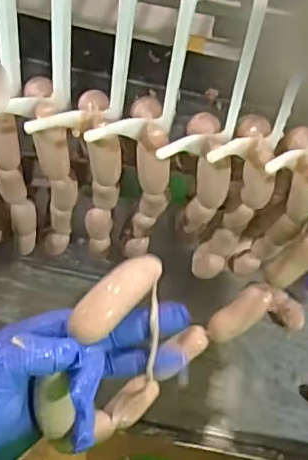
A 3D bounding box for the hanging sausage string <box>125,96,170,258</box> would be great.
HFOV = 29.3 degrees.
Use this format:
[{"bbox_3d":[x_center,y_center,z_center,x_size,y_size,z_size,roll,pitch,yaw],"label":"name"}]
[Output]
[{"bbox_3d":[-0.007,-0.033,0.501,0.037,0.203,0.062,2,73,1],"label":"hanging sausage string"}]

